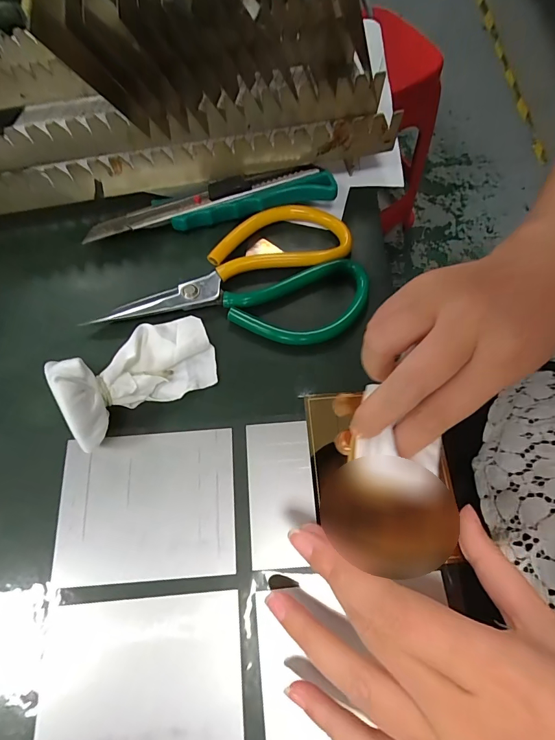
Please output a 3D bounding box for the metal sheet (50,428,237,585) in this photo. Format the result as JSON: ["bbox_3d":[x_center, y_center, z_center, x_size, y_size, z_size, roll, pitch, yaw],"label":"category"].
[{"bbox_3d":[-0.075,0.077,0.219,0.099,0.005,0.079,-3,69,-2],"label":"metal sheet"}]

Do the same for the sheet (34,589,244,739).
[{"bbox_3d":[-0.070,0.161,0.191,0.101,0.004,0.078,-5,56,0],"label":"sheet"}]

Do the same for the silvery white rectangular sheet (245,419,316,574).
[{"bbox_3d":[0.002,0.070,0.219,0.037,0.004,0.079,-5,69,1],"label":"silvery white rectangular sheet"}]

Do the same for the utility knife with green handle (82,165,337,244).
[{"bbox_3d":[-0.048,-0.122,0.276,0.176,0.023,0.031,-10,70,-3],"label":"utility knife with green handle"}]

